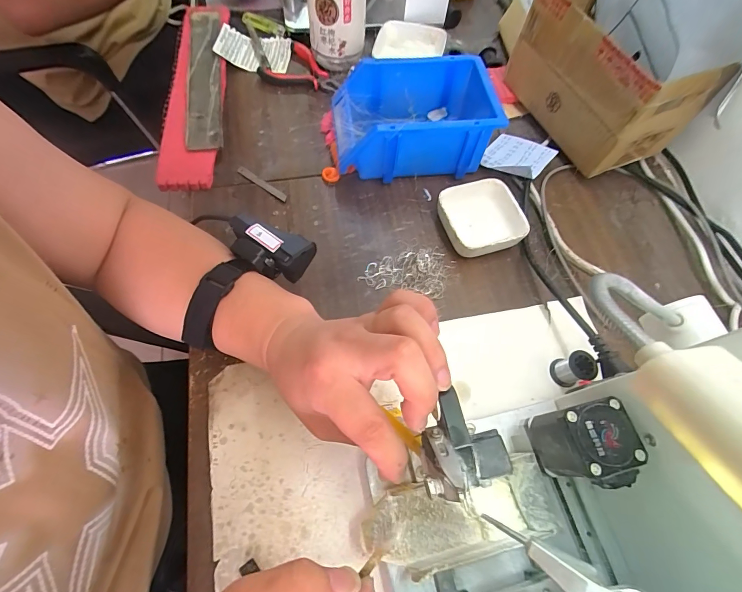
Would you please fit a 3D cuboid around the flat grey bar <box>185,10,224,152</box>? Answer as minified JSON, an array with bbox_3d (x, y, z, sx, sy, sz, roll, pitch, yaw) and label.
[{"bbox_3d":[-0.227,-0.301,0.503,0.043,0.011,0.273,-8,66,-6],"label":"flat grey bar"}]

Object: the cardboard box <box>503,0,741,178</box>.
[{"bbox_3d":[0.266,-0.257,0.449,0.112,0.134,0.208,-26,68,-14],"label":"cardboard box"}]

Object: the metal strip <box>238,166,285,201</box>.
[{"bbox_3d":[-0.130,-0.133,0.438,0.077,0.004,0.008,35,68,14],"label":"metal strip"}]

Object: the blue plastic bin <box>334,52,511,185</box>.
[{"bbox_3d":[0.044,-0.209,0.444,0.173,0.087,0.129,-7,65,-6],"label":"blue plastic bin"}]

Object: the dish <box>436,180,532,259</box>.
[{"bbox_3d":[0.121,-0.085,0.417,0.083,0.031,0.087,-20,66,-12],"label":"dish"}]

